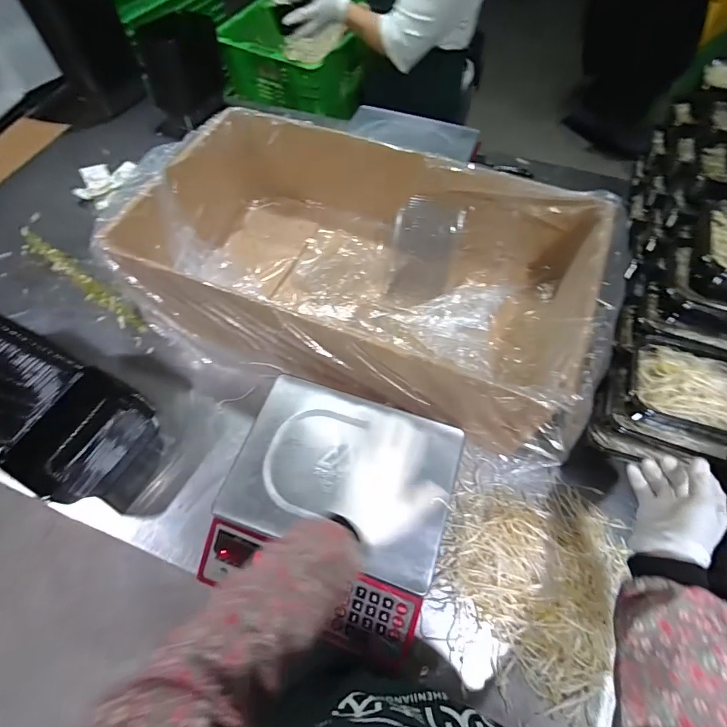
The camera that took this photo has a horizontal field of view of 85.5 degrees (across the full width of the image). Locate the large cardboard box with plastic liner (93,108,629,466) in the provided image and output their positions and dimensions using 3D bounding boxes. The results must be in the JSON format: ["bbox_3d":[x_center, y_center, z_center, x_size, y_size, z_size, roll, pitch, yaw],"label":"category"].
[{"bbox_3d":[-0.003,-0.185,0.715,0.794,0.205,0.486,19,64,12],"label":"large cardboard box with plastic liner"}]

